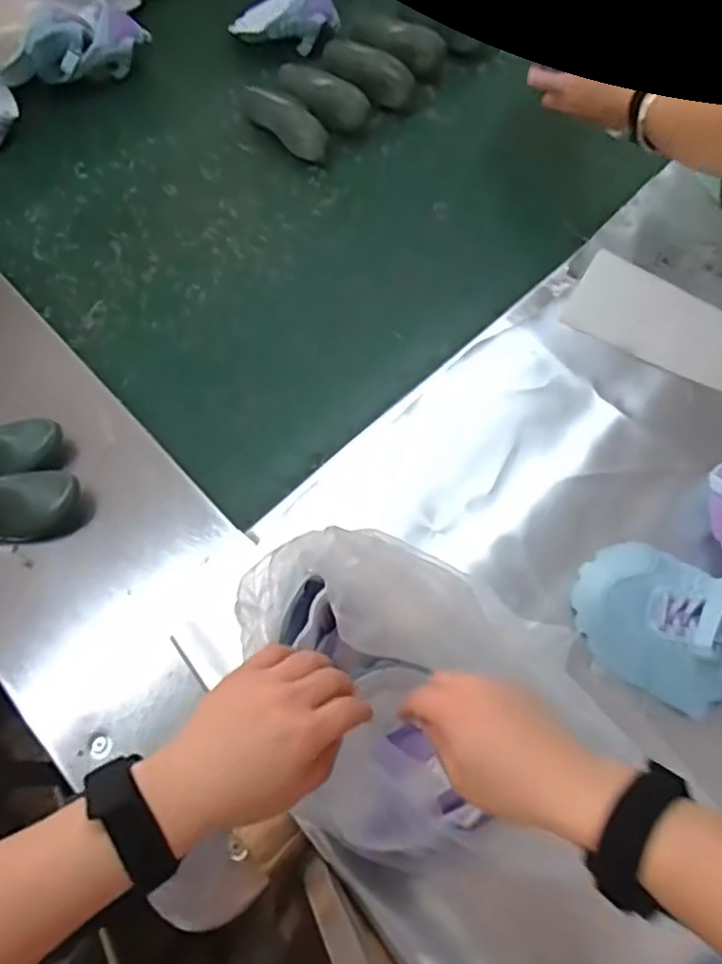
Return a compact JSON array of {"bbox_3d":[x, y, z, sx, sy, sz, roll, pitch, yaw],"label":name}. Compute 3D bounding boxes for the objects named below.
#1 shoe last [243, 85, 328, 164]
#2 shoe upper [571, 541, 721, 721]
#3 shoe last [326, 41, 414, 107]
[{"bbox_3d":[-0.105,-0.482,0.872,0.057,0.042,0.158,-37,71,-13],"label":"shoe last"},{"bbox_3d":[0.254,0.115,0.548,0.140,0.057,0.111,31,71,14],"label":"shoe upper"},{"bbox_3d":[0.001,-0.544,0.892,0.135,0.051,0.058,27,70,12],"label":"shoe last"}]

